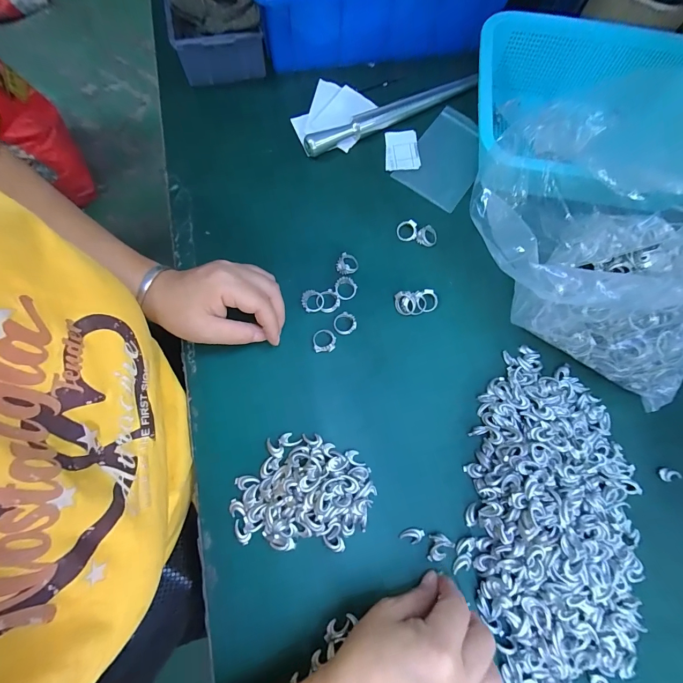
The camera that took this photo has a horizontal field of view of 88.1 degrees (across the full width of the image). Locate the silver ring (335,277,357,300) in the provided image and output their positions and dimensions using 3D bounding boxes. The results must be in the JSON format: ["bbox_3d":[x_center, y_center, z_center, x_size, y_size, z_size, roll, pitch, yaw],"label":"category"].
[{"bbox_3d":[0.004,-0.054,0.354,0.021,0.005,0.024,23,76,5],"label":"silver ring"}]

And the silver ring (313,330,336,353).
[{"bbox_3d":[-0.016,-0.001,0.340,0.022,0.007,0.022,0,75,-1],"label":"silver ring"}]

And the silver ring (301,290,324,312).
[{"bbox_3d":[-0.028,-0.040,0.349,0.022,0.004,0.021,0,93,-6],"label":"silver ring"}]

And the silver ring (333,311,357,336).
[{"bbox_3d":[0.003,-0.018,0.345,0.021,0.007,0.022,0,75,-1],"label":"silver ring"}]

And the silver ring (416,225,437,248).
[{"bbox_3d":[0.091,-0.112,0.374,0.021,0.008,0.023,0,75,-1],"label":"silver ring"}]

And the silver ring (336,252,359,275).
[{"bbox_3d":[0.006,-0.079,0.362,0.023,0.008,0.022,0,75,-1],"label":"silver ring"}]

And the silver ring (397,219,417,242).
[{"bbox_3d":[0.069,-0.117,0.373,0.021,0.004,0.020,2,101,10],"label":"silver ring"}]

